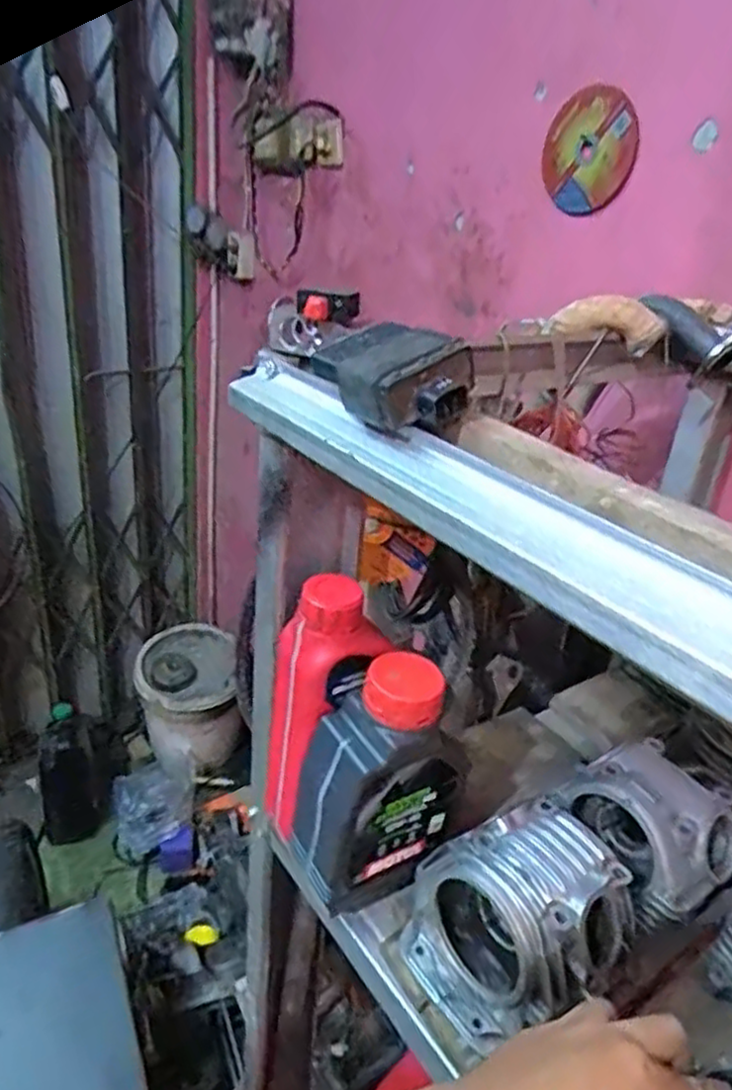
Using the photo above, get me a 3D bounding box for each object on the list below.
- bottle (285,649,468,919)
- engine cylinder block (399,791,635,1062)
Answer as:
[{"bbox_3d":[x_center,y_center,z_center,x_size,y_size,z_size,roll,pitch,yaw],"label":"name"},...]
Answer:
[{"bbox_3d":[0.015,0.174,0.544,0.121,0.203,0.061,-7,30,-24],"label":"bottle"},{"bbox_3d":[0.106,0.258,0.511,0.128,0.101,0.127,-16,34,-35],"label":"engine cylinder block"}]

